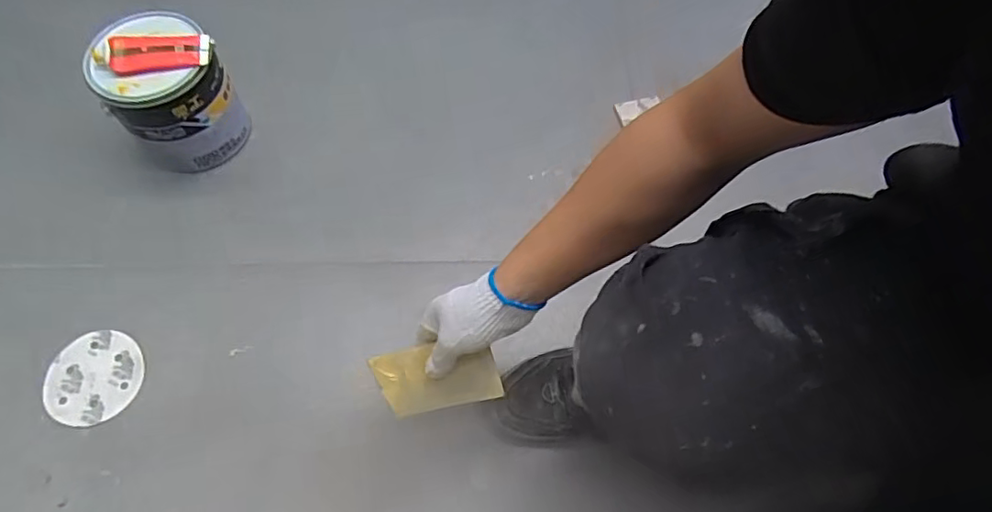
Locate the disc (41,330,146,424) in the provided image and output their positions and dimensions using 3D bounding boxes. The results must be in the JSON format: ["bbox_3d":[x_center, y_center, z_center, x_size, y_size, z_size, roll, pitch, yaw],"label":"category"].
[{"bbox_3d":[-0.514,0.155,0.750,0.117,0.006,0.116,-11,67,-4],"label":"disc"}]

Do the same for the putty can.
[{"bbox_3d":[-0.467,-0.226,0.846,0.149,0.171,0.145,1,65,-1],"label":"putty can"}]

